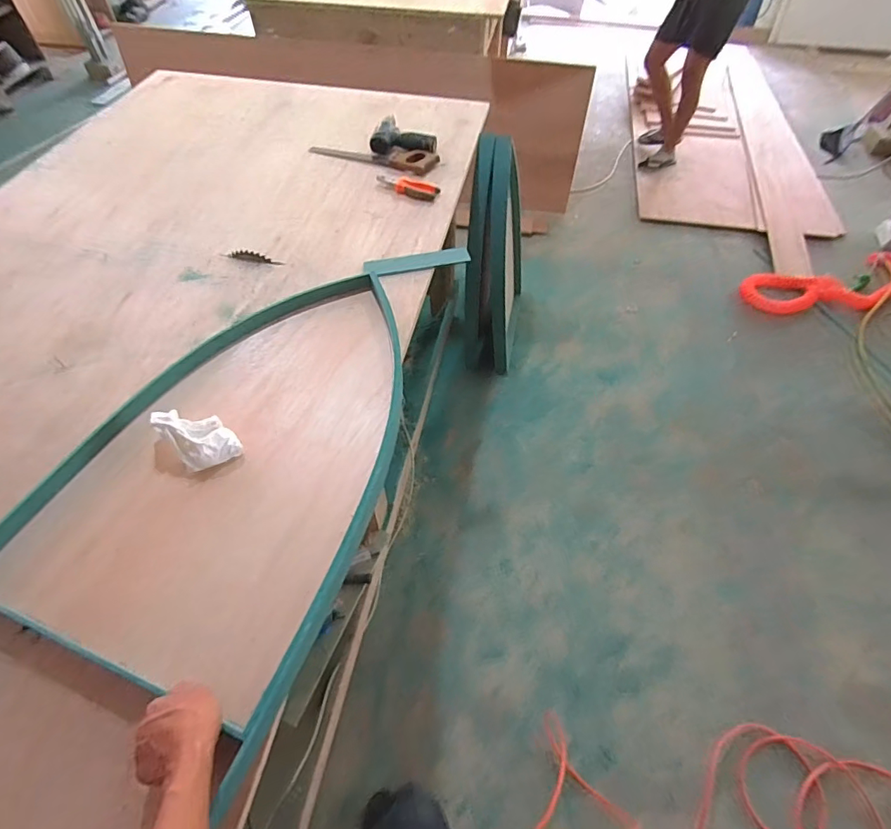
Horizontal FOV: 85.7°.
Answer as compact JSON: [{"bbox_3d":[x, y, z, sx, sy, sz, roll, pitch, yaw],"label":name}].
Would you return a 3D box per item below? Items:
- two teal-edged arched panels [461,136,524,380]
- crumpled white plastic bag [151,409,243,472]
[{"bbox_3d":[0.194,-0.583,1.790,0.216,0.780,0.515,10,54,5],"label":"two teal-edged arched panels"},{"bbox_3d":[-0.406,0.035,0.791,0.123,0.069,0.087,37,62,22],"label":"crumpled white plastic bag"}]

